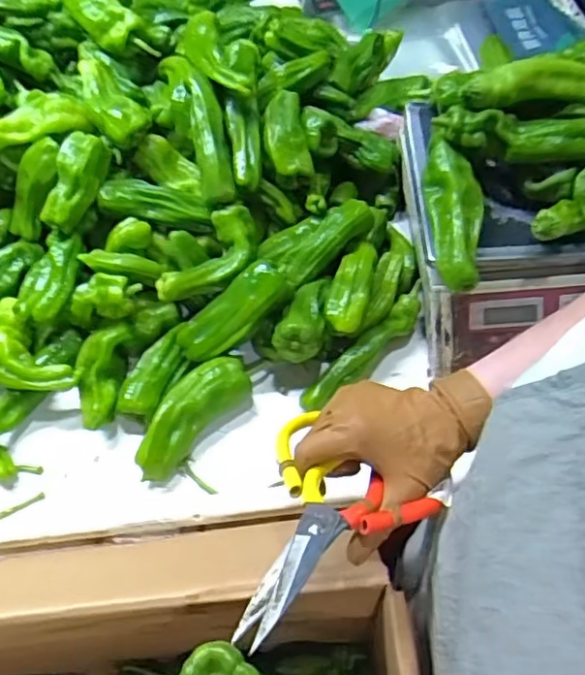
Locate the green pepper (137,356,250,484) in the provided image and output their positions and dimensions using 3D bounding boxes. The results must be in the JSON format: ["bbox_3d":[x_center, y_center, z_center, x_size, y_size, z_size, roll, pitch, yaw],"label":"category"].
[{"bbox_3d":[-0.102,0.076,0.607,0.053,0.043,0.135,38,67,24],"label":"green pepper"}]

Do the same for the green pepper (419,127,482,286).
[{"bbox_3d":[0.155,-0.121,0.583,0.051,0.038,0.159,-4,74,2],"label":"green pepper"}]

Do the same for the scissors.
[{"bbox_3d":[0.026,0.113,0.375,0.115,0.015,0.194,12,25,12],"label":"scissors"}]

